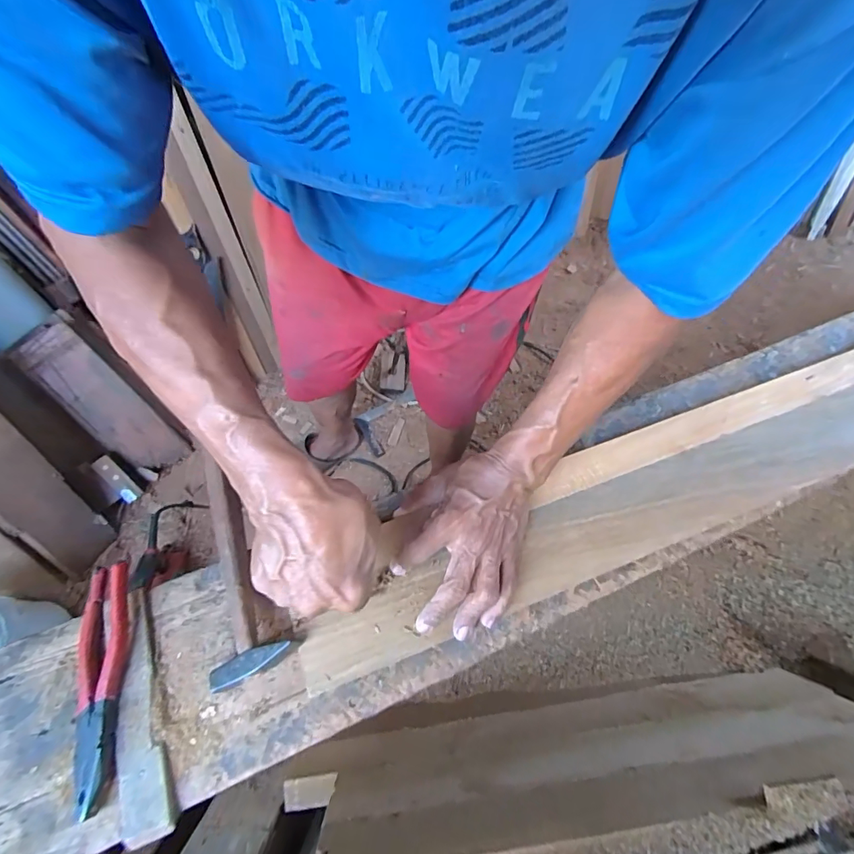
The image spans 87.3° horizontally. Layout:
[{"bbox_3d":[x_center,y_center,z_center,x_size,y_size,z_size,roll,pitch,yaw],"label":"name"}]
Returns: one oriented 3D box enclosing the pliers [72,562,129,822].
[{"bbox_3d":[-0.293,0.223,0.395,0.041,0.025,0.191,-7,61,-6],"label":"pliers"}]

